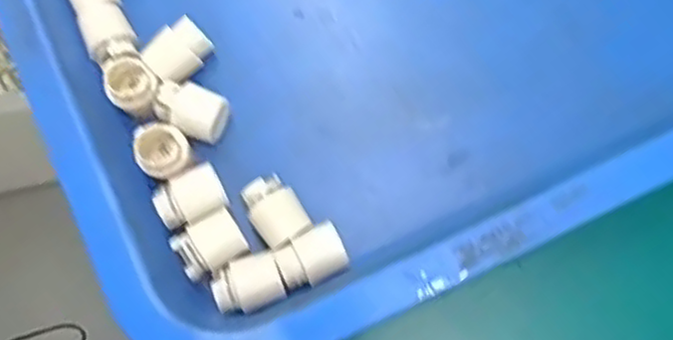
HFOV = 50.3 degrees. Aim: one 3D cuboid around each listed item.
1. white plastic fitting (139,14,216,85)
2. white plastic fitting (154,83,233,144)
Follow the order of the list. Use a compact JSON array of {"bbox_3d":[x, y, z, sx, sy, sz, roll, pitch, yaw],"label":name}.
[{"bbox_3d":[-0.068,-0.050,0.308,0.027,0.016,0.019,-41,80,-9],"label":"white plastic fitting"},{"bbox_3d":[-0.061,-0.024,0.301,0.028,0.016,0.020,20,77,5],"label":"white plastic fitting"}]

